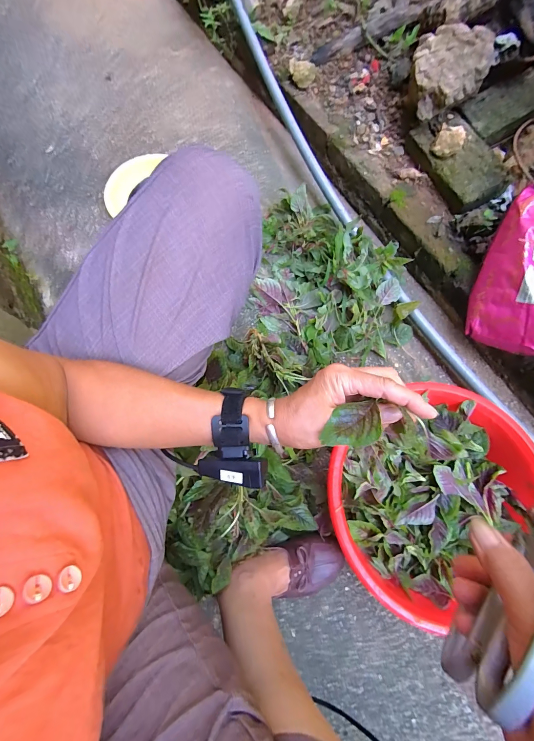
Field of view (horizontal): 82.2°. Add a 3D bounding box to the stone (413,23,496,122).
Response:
[{"bbox_3d":[0.390,-0.643,0.659,0.156,0.083,0.174,17,74,5],"label":"stone"}]

